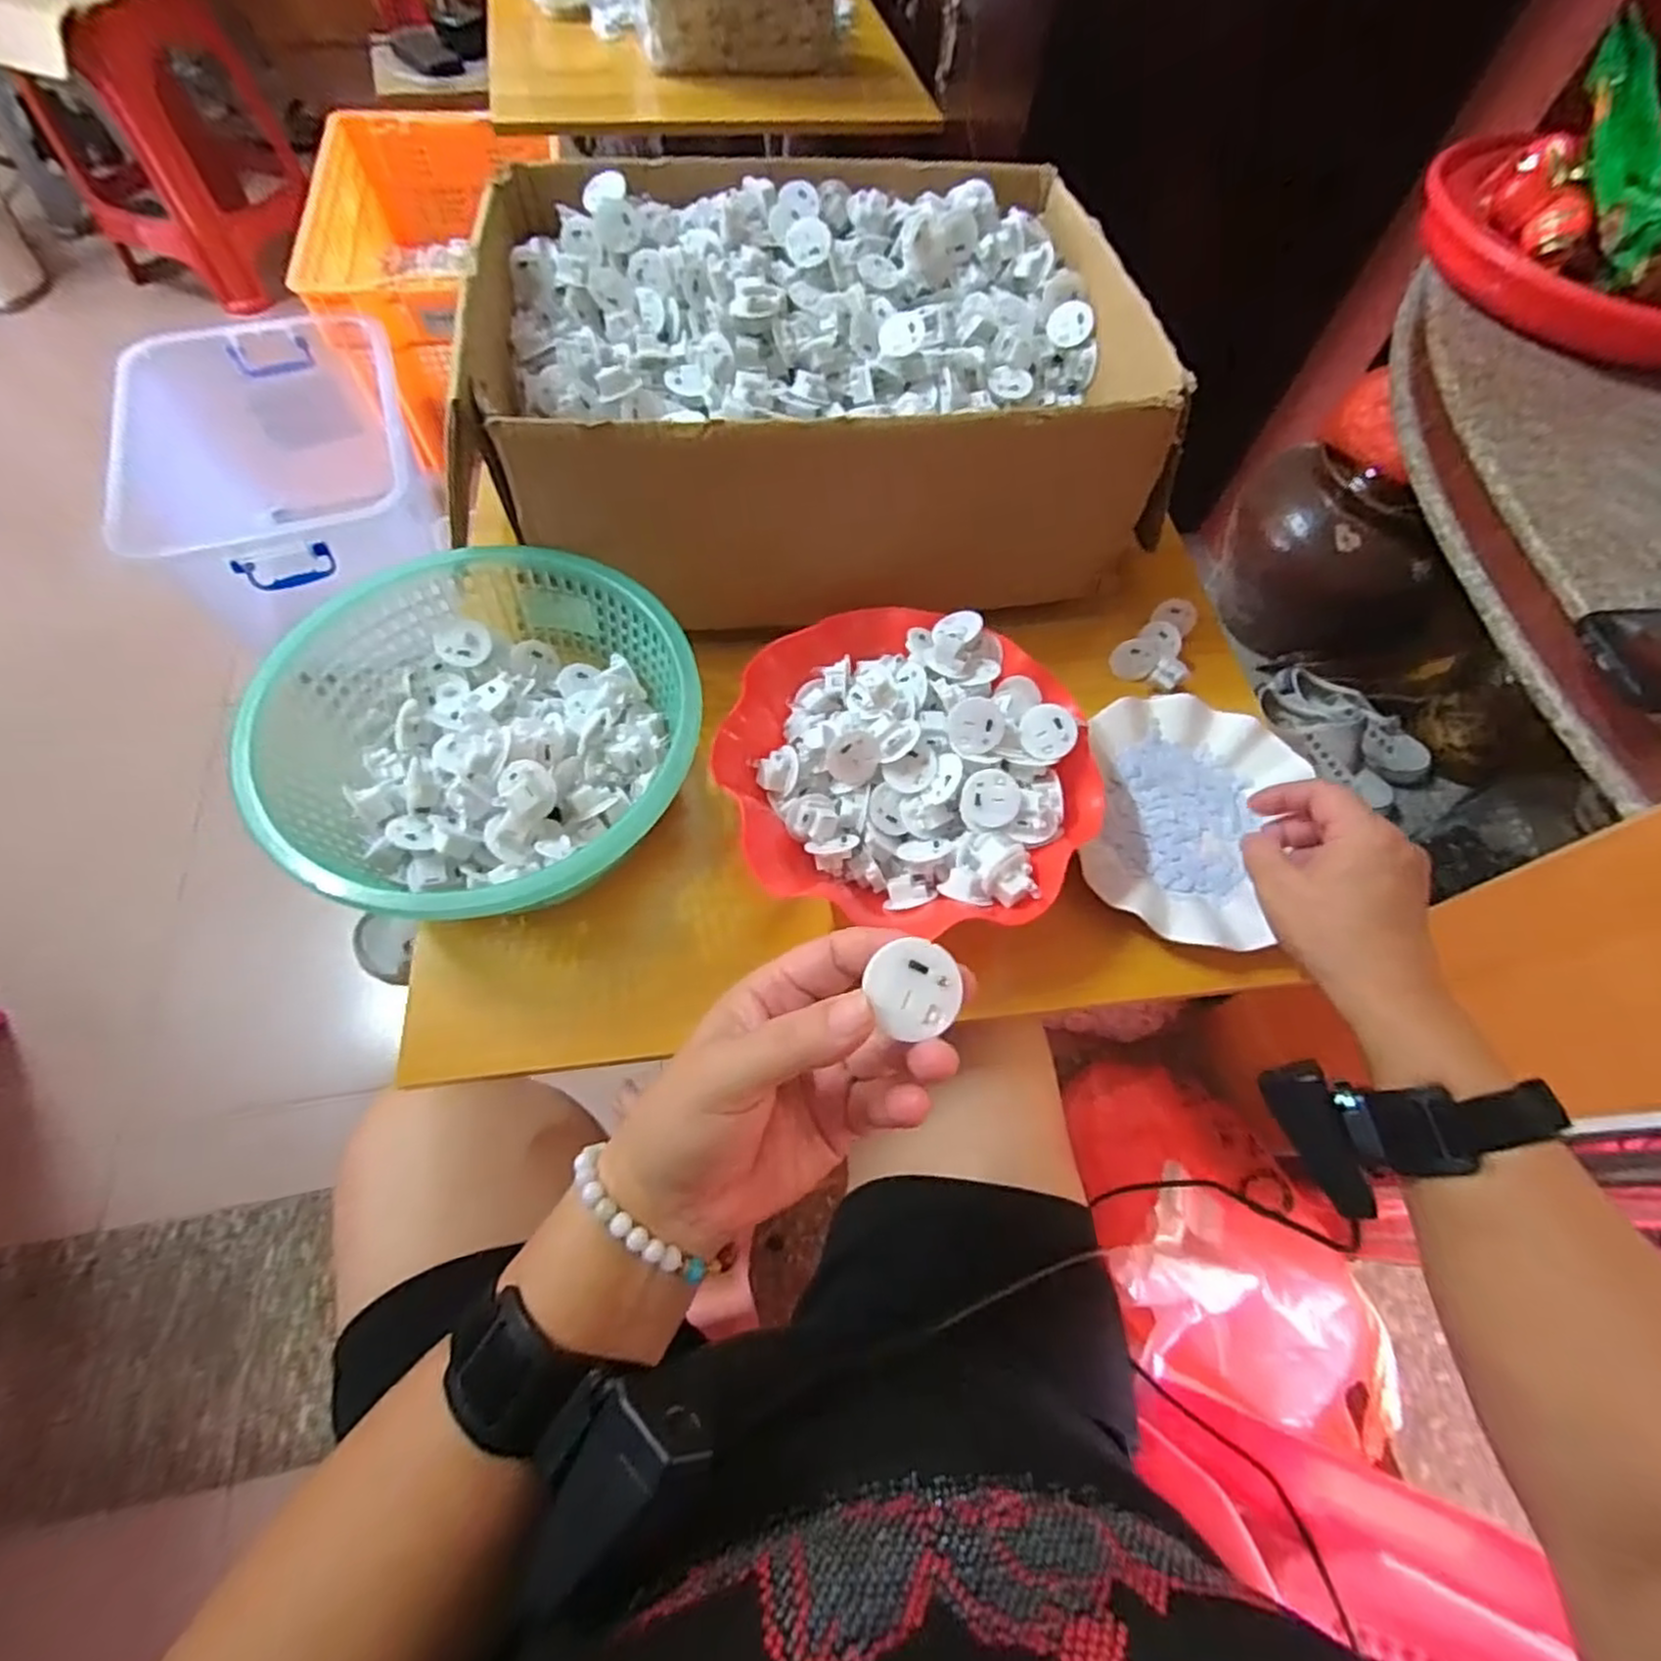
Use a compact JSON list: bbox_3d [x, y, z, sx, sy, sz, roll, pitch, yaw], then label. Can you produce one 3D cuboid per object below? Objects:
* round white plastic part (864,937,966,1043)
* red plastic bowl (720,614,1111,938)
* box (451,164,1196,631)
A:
[{"bbox_3d":[0.028,0.052,0.238,0.029,0.008,0.030,2,63,-3],"label":"round white plastic part"},{"bbox_3d":[0.051,-0.041,0.446,0.226,0.061,0.211,16,63,4],"label":"red plastic bowl"},{"bbox_3d":[-0.009,-0.332,0.546,0.462,0.152,0.330,-4,64,-6],"label":"box"}]

